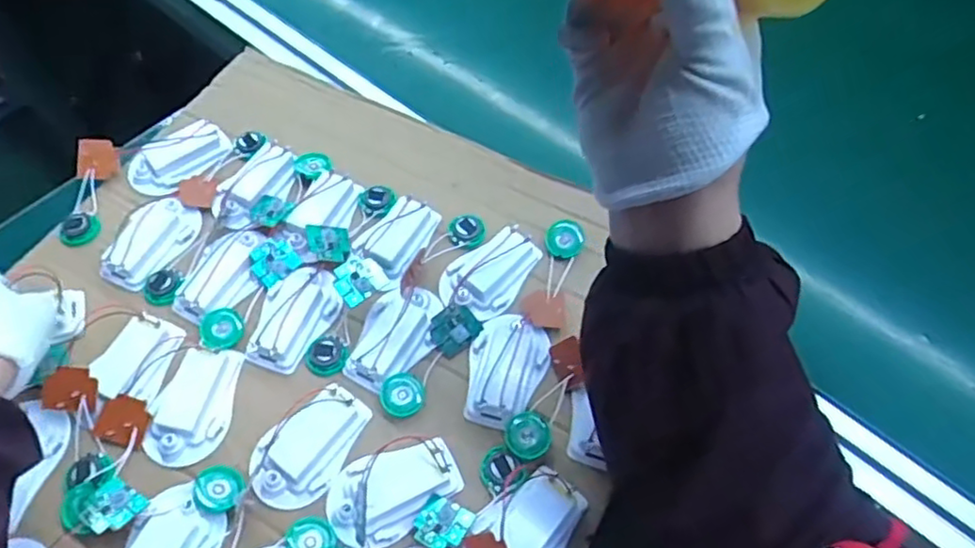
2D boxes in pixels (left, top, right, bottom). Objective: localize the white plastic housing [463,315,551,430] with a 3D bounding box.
[{"bbox_3d":[0.012,0.063,0.447,0.051,0.019,0.077,15,60,6],"label":"white plastic housing"}]

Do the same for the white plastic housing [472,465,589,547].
[{"bbox_3d":[0.021,0.150,0.391,0.050,0.019,0.079,29,62,14],"label":"white plastic housing"}]

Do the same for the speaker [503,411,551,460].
[{"bbox_3d":[0.025,0.102,0.424,0.029,0.011,0.030,1,59,-2],"label":"speaker"}]

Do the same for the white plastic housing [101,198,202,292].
[{"bbox_3d":[-0.255,-0.027,0.500,0.047,0.015,0.078,26,62,13],"label":"white plastic housing"}]

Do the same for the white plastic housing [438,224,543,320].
[{"bbox_3d":[0.002,-0.004,0.487,0.054,0.018,0.075,35,64,17],"label":"white plastic housing"}]

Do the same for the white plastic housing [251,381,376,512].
[{"bbox_3d":[-0.113,0.104,0.419,0.050,0.013,0.079,28,62,14],"label":"white plastic housing"}]

